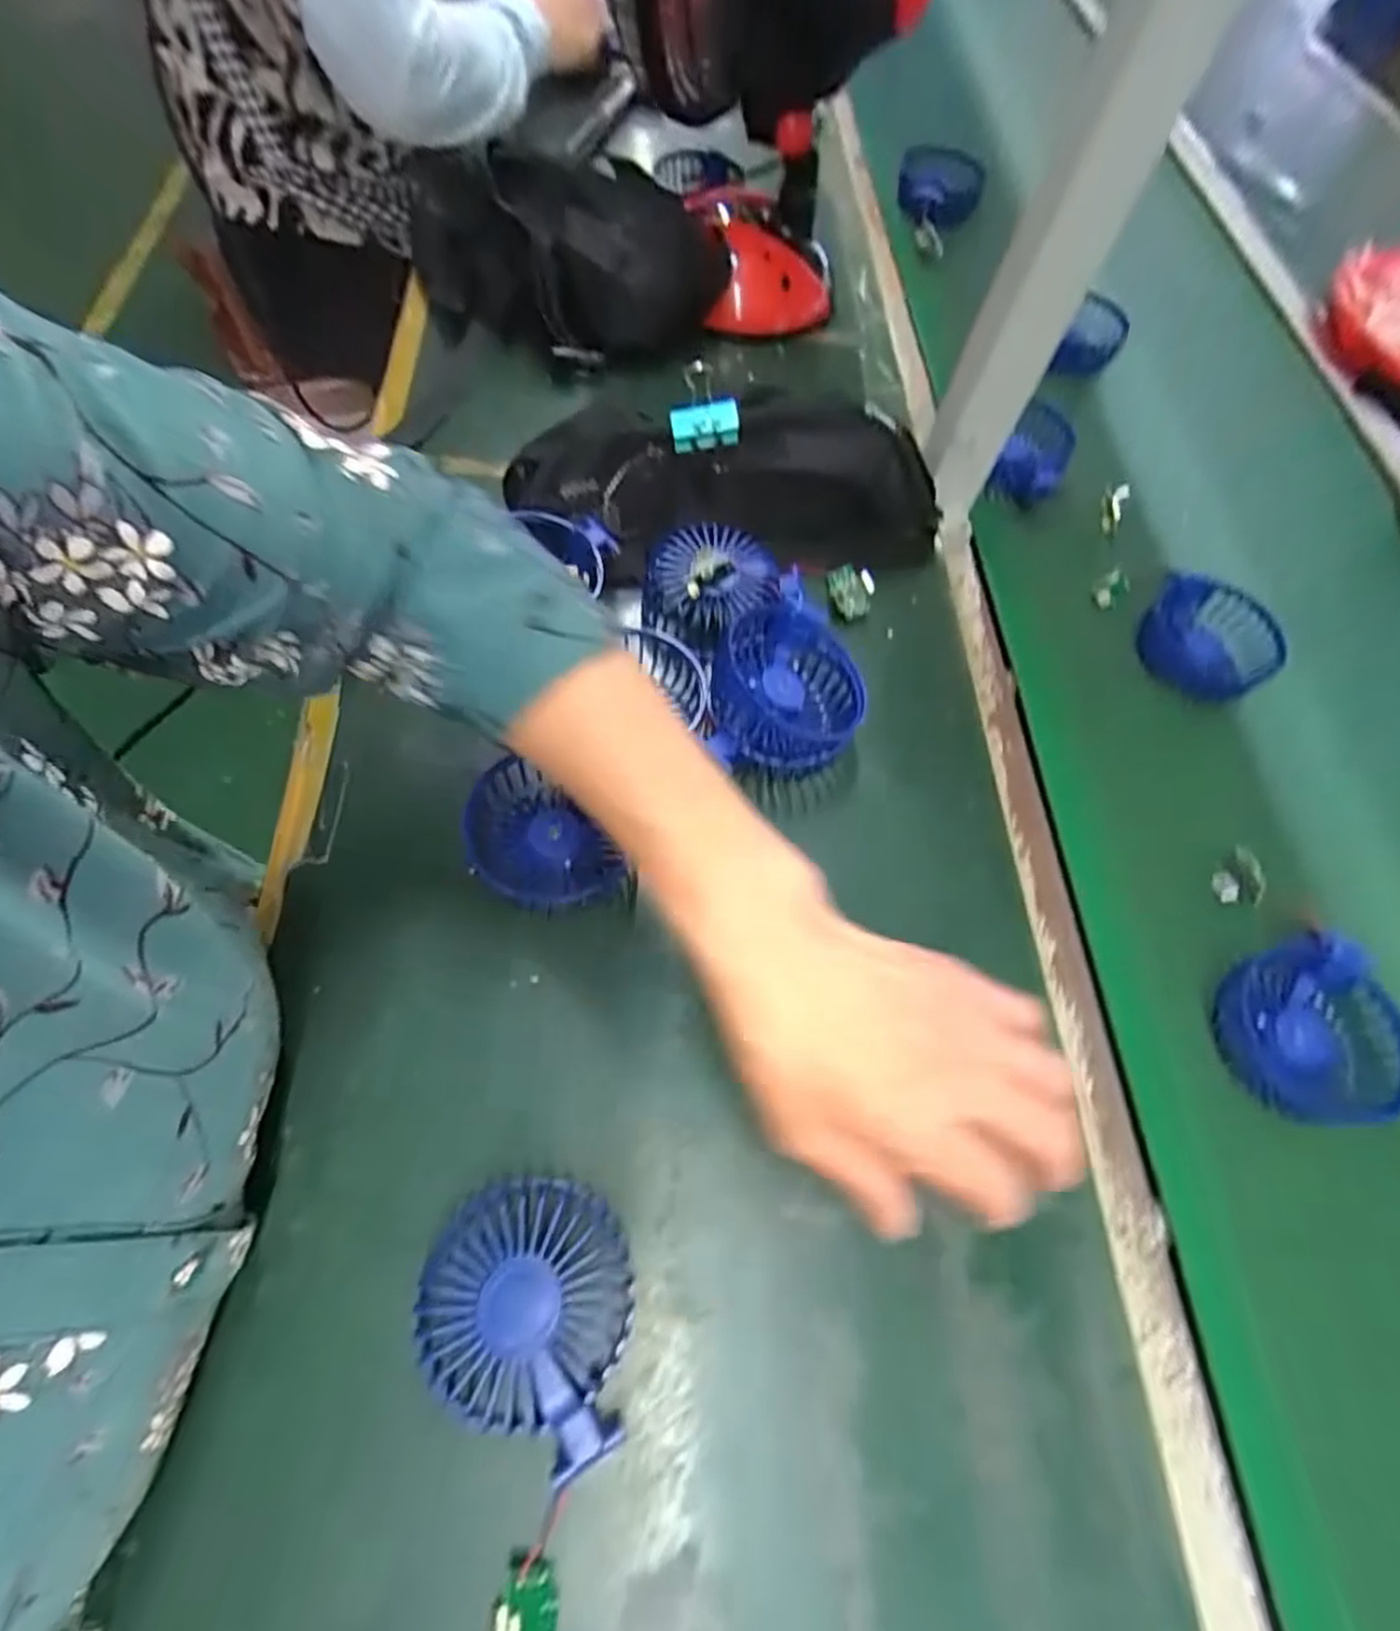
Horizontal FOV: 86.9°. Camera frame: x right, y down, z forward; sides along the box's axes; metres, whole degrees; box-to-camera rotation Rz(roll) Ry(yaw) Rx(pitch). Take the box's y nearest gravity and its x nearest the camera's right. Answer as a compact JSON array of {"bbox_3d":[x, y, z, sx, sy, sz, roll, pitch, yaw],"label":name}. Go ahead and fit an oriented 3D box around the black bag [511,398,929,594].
[{"bbox_3d":[0.020,-0.233,0.491,0.287,0.075,0.106,4,64,-1],"label":"black bag"}]

